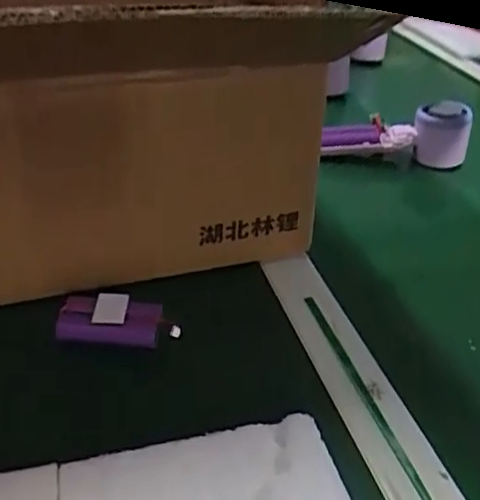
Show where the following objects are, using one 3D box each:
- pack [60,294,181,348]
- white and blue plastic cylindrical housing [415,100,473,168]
[{"bbox_3d":[-0.082,0.048,0.429,0.081,0.018,0.041,3,34,-3],"label":"pack"},{"bbox_3d":[0.221,-0.129,0.700,0.059,0.061,0.056,14,35,13],"label":"white and blue plastic cylindrical housing"}]

